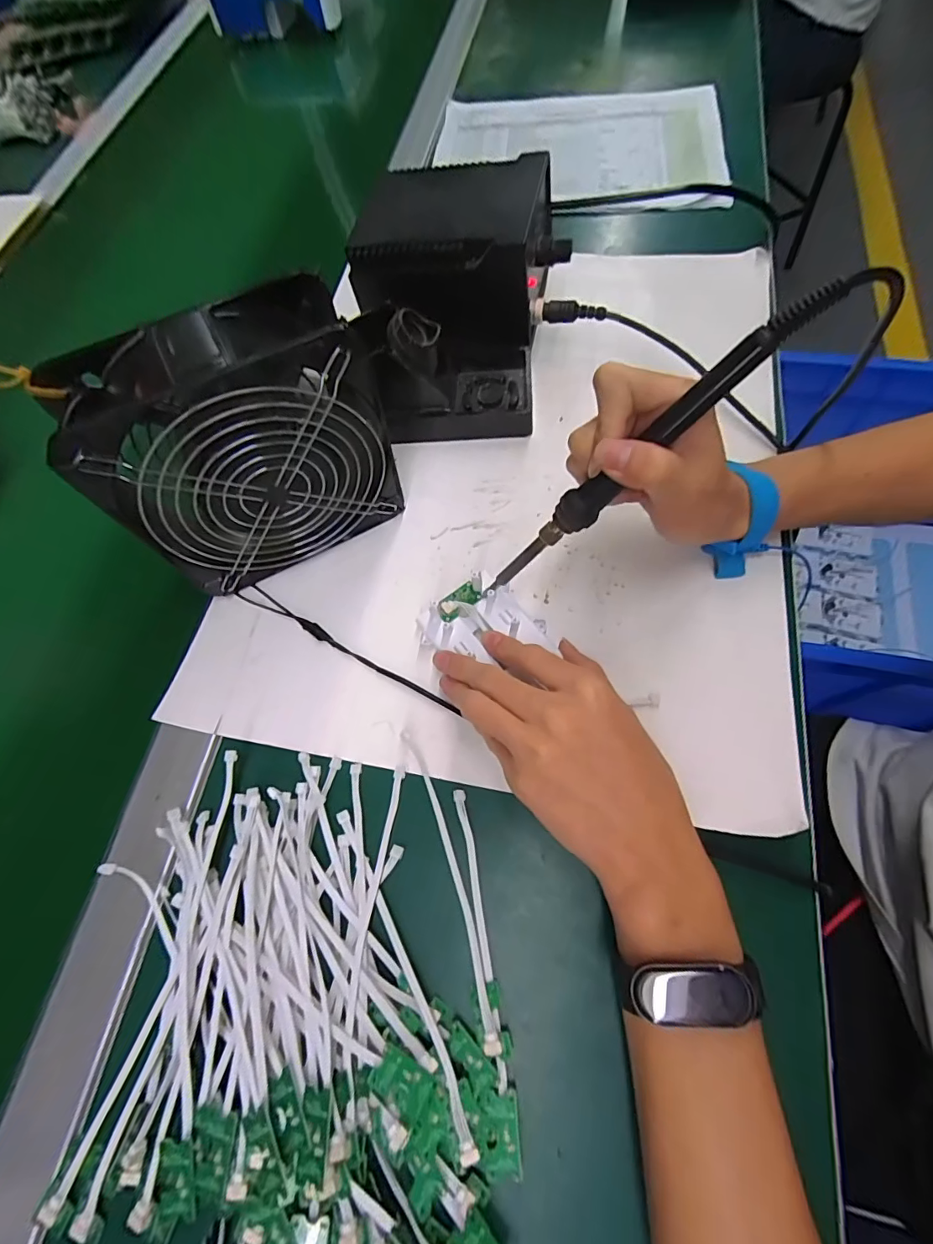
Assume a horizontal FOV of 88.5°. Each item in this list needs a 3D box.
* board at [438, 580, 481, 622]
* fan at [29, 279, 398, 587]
[{"bbox_3d":[-0.006,-0.014,0.314,0.030,0.005,0.015,-36,69,-15],"label":"board"},{"bbox_3d":[-0.123,-0.095,0.288,0.148,0.150,0.061,-29,69,-8],"label":"fan"}]

